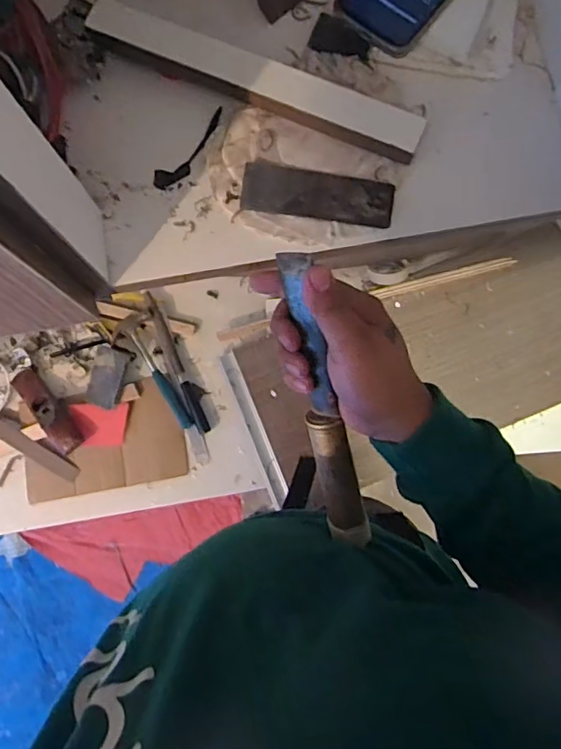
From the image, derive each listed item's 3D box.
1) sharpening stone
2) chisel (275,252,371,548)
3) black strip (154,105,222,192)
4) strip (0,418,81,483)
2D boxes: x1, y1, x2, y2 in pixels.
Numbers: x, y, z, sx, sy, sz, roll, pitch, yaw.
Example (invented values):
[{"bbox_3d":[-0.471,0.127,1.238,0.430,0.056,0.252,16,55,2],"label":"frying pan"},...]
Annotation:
[{"bbox_3d":[0.033,-0.159,0.474,0.133,0.010,0.039,10,81,2],"label":"sharpening stone"},{"bbox_3d":[0.035,0.029,0.404,0.031,0.029,0.239,-14,112,-2],"label":"chisel"},{"bbox_3d":[-0.080,-0.203,0.490,0.090,0.009,0.023,-43,83,-6],"label":"black strip"},{"bbox_3d":[-0.521,0.124,1.051,0.277,0.012,0.036,32,82,6],"label":"strip"}]

